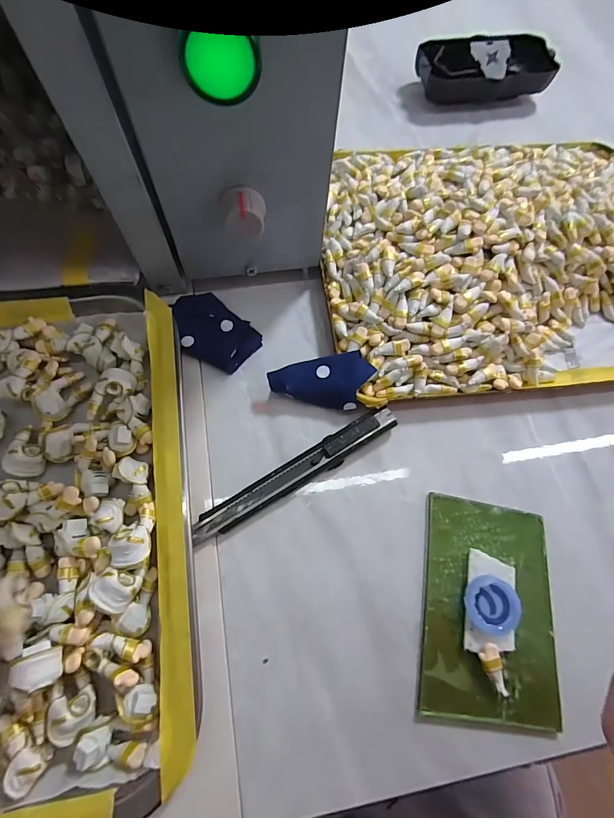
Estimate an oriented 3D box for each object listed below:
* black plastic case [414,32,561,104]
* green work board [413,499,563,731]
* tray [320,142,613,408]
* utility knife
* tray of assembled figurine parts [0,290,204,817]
[{"bbox_3d":[0.147,-0.280,0.332,0.112,0.029,0.050,-9,72,-6],"label":"black plastic case"},{"bbox_3d":[0.094,0.101,0.204,0.065,0.008,0.102,9,70,1],"label":"green work board"},{"bbox_3d":[0.131,-0.108,0.262,0.237,0.036,0.192,-6,72,-4],"label":"tray"},{"bbox_3d":[-0.005,0.036,0.223,0.128,0.011,0.016,-29,75,-12],"label":"utility knife"},{"bbox_3d":[-0.214,0.068,0.190,0.318,0.031,0.263,-10,72,-6],"label":"tray of assembled figurine parts"}]

